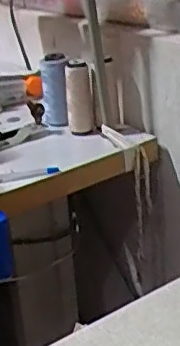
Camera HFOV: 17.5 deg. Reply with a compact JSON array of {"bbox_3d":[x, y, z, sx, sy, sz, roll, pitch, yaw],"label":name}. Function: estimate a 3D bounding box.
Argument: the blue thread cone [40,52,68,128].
[{"bbox_3d":[-0.058,-0.130,0.964,0.045,0.116,0.052,-5,24,-3],"label":"blue thread cone"}]

